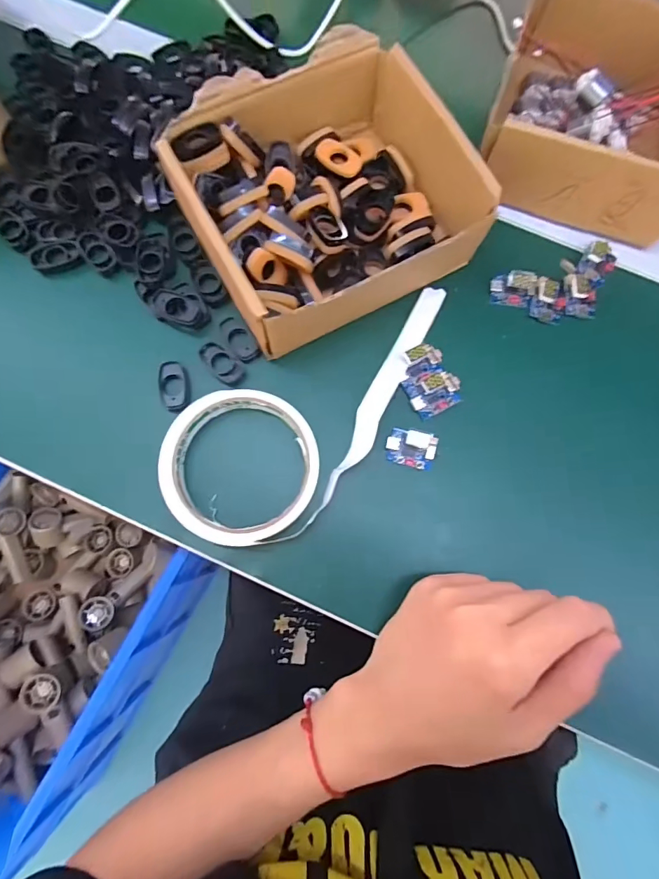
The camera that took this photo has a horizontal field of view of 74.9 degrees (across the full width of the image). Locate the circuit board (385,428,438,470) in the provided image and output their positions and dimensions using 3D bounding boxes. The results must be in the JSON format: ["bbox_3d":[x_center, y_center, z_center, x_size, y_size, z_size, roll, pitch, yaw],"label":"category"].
[{"bbox_3d":[0.052,0.005,0.273,0.030,0.008,0.022,14,76,1],"label":"circuit board"}]

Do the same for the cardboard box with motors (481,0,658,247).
[{"bbox_3d":[0.198,-0.235,0.303,0.150,0.057,0.165,21,77,3],"label":"cardboard box with motors"}]

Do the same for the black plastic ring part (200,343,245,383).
[{"bbox_3d":[-0.071,-0.050,0.282,0.033,0.005,0.016,40,78,7],"label":"black plastic ring part"}]

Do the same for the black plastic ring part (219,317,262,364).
[{"bbox_3d":[-0.059,-0.067,0.286,0.017,0.006,0.032,-31,80,-9],"label":"black plastic ring part"}]

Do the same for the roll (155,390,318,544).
[{"bbox_3d":[-0.054,0.015,0.260,0.094,0.013,0.091,1,76,-2],"label":"roll"}]

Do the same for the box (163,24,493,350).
[{"bbox_3d":[-0.002,-0.158,0.275,0.162,0.049,0.151,-28,79,-9],"label":"box"}]

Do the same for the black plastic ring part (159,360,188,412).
[{"bbox_3d":[-0.100,-0.033,0.276,0.017,0.005,0.034,-8,77,-4],"label":"black plastic ring part"}]

